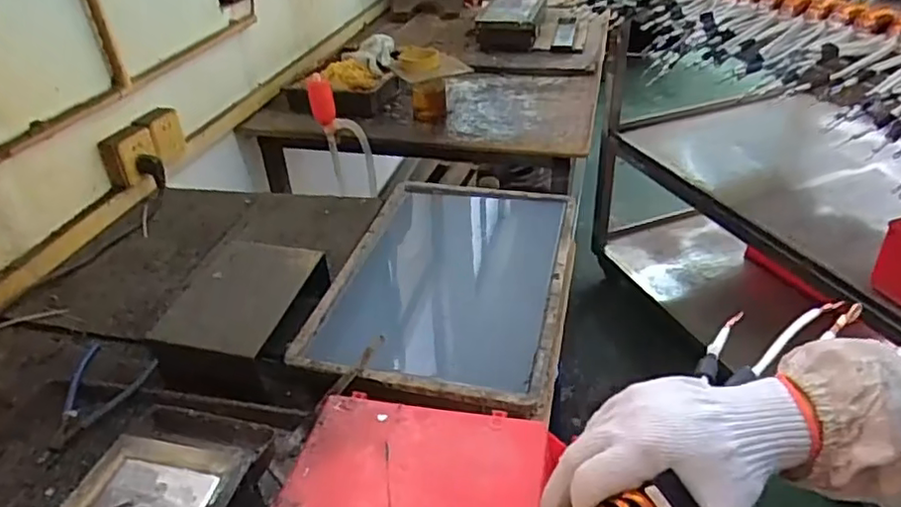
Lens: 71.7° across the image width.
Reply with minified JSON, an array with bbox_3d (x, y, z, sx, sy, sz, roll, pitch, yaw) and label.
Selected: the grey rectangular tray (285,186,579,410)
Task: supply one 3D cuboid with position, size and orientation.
[{"bbox_3d":[0.003,0.019,0.848,0.301,0.027,0.444,5,35,12],"label":"grey rectangular tray"}]

